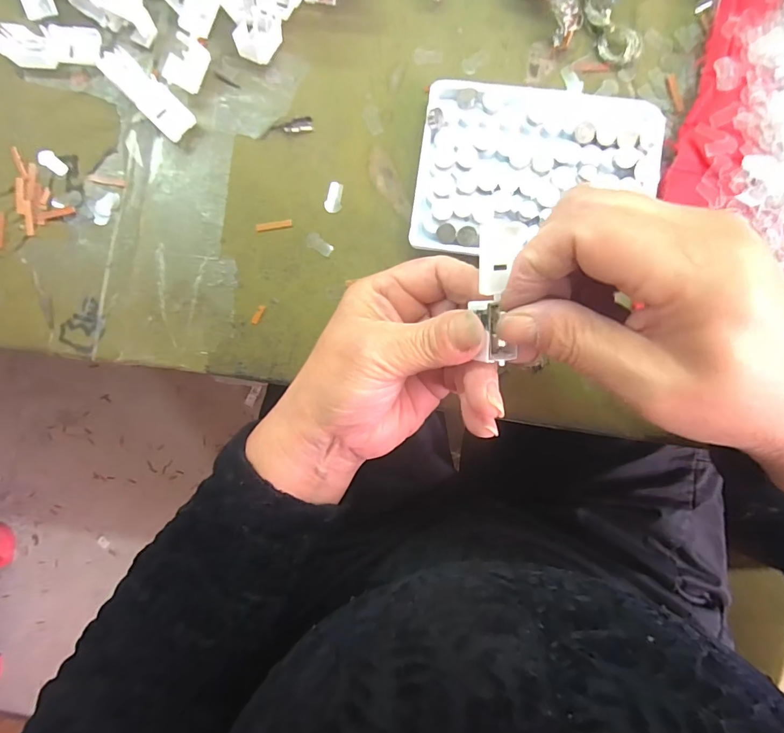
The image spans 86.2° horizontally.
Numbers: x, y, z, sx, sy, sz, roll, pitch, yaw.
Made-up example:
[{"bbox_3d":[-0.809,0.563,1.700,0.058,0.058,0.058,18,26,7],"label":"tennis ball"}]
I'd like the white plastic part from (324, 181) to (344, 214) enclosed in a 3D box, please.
[{"bbox_3d":[-0.035,-0.101,0.250,0.010,0.004,0.018,6,88,2],"label":"white plastic part"}]

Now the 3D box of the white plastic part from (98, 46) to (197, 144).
[{"bbox_3d":[-0.142,-0.159,0.246,0.020,0.015,0.057,-44,87,0],"label":"white plastic part"}]

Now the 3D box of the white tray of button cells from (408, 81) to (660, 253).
[{"bbox_3d":[0.081,-0.109,0.237,0.131,0.016,0.092,4,88,2],"label":"white tray of button cells"}]

